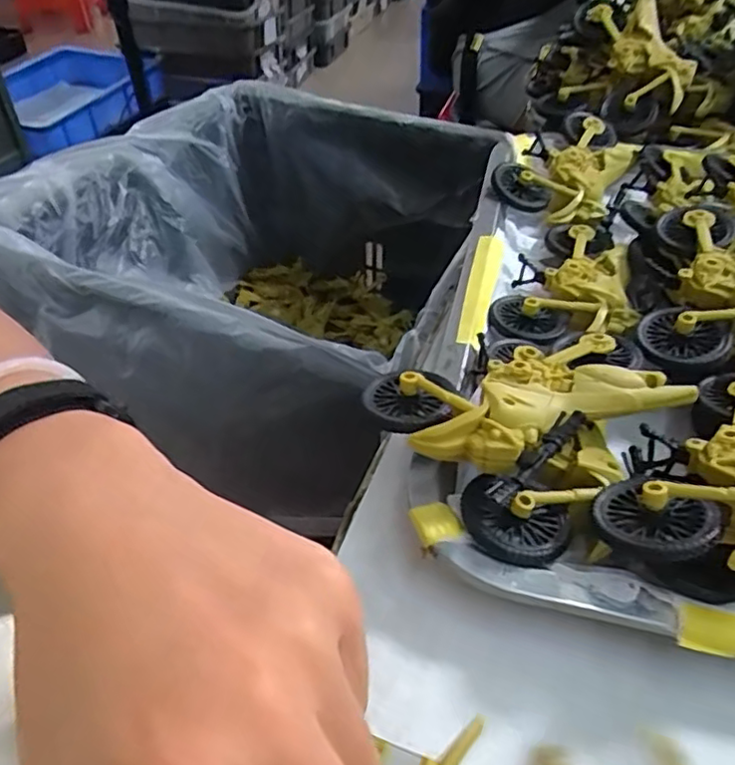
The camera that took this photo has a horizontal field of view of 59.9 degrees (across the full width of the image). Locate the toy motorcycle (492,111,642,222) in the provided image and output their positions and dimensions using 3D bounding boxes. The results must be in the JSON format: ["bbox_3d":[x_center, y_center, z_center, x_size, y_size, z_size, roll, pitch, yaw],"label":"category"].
[{"bbox_3d":[0.126,-0.137,0.403,0.065,0.030,0.103,22,49,21],"label":"toy motorcycle"}]

